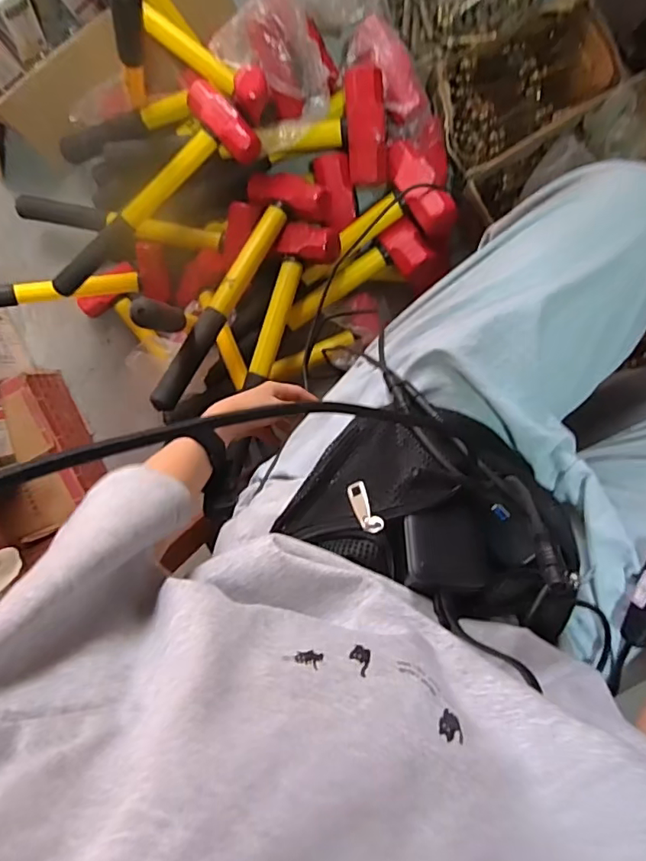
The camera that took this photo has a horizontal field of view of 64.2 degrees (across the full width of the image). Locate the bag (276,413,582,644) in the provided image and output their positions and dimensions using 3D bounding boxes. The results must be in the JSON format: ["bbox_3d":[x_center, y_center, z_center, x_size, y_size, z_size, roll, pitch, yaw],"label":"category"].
[{"bbox_3d":[0.094,0.057,0.366,0.213,0.091,0.119,19,98,-1],"label":"bag"}]

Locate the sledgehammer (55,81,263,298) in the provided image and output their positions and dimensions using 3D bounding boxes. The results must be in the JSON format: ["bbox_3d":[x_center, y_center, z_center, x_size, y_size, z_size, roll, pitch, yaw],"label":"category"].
[{"bbox_3d":[-0.241,-0.310,0.685,0.331,0.059,0.101,-37,96,6],"label":"sledgehammer"}]

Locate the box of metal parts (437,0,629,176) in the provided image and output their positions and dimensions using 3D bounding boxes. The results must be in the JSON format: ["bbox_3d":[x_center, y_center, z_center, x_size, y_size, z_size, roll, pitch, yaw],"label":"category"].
[{"bbox_3d":[0.280,-0.484,0.725,0.245,0.092,0.141,-23,97,4],"label":"box of metal parts"}]

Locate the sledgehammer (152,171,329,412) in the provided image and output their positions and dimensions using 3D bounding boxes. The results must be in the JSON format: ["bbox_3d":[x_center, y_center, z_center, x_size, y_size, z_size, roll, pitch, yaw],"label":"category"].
[{"bbox_3d":[-0.122,-0.191,0.699,0.109,0.045,0.368,30,79,-3],"label":"sledgehammer"}]

